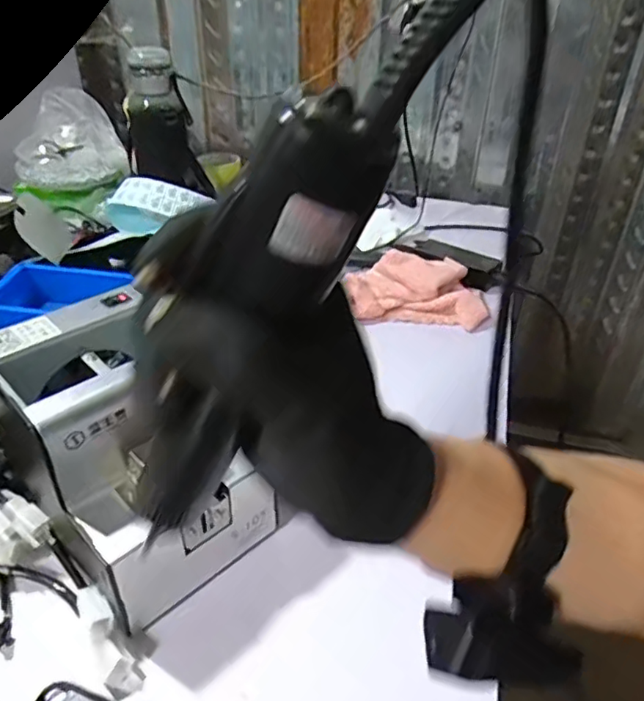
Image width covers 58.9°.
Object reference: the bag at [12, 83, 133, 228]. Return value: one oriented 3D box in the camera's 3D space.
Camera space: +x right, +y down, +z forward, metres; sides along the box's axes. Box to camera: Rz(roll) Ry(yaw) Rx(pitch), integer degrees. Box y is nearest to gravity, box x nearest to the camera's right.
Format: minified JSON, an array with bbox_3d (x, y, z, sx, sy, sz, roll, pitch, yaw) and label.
[{"bbox_3d":[-0.416,-0.331,0.949,0.167,0.129,0.250,-9,36,-14],"label":"bag"}]

